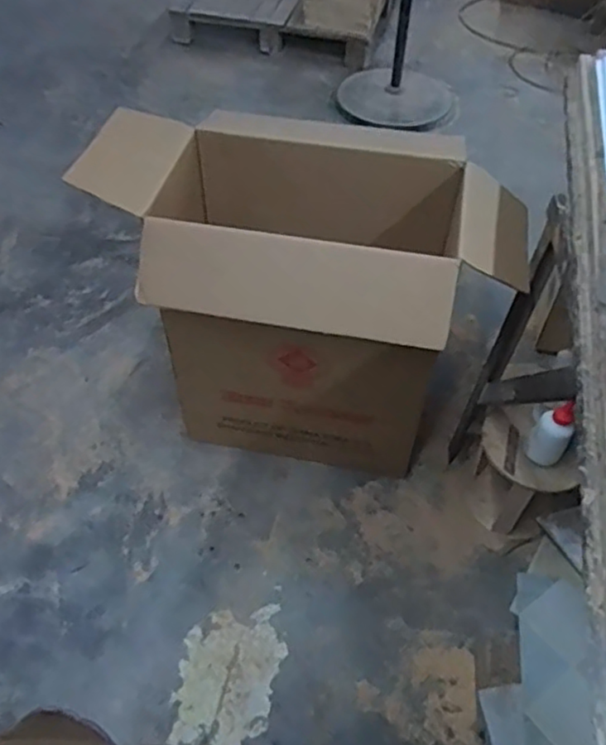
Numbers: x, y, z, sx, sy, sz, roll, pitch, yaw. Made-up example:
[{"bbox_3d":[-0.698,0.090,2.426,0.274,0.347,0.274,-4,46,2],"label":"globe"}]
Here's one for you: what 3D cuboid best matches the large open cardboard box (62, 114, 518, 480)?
[{"bbox_3d":[0.000,-0.133,1.181,0.622,0.563,0.394,8,52,7],"label":"large open cardboard box"}]

